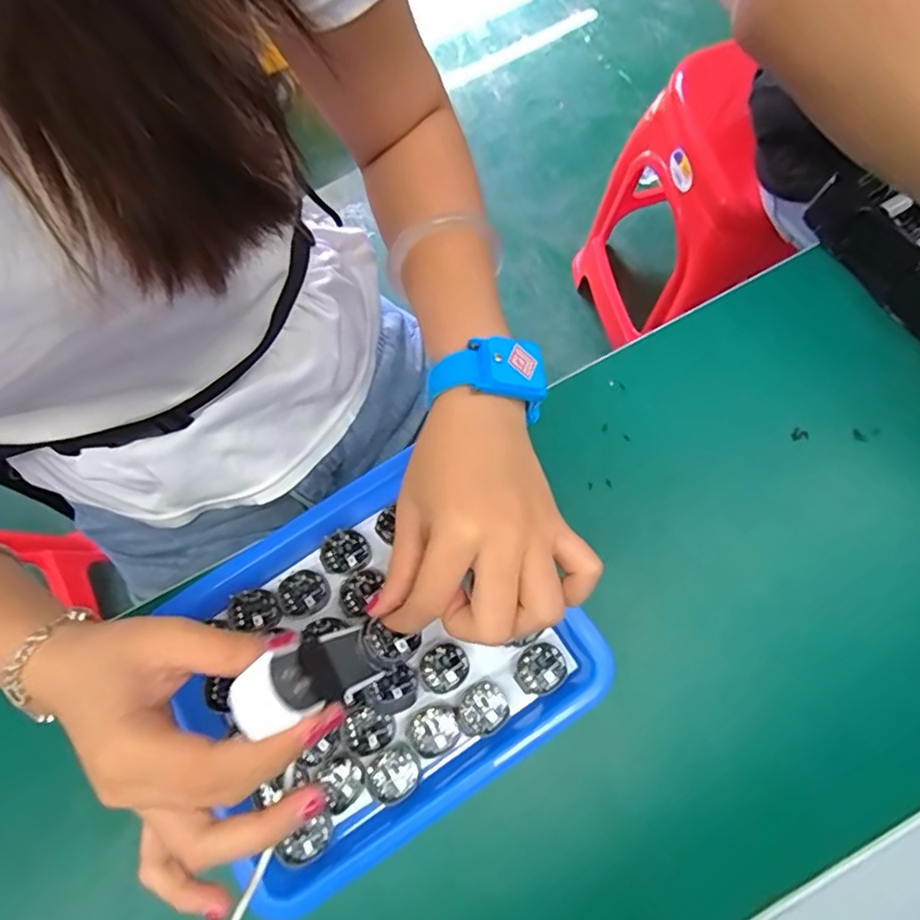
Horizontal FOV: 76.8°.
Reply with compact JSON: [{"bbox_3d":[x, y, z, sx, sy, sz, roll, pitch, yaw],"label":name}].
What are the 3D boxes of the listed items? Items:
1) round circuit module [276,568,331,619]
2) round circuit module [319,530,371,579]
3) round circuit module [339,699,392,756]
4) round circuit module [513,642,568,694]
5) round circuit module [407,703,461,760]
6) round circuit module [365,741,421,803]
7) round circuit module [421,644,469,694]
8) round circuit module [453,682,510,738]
[{"bbox_3d":[-0.092,0.079,0.342,0.029,0.006,0.026,-40,76,-5],"label":"round circuit module"},{"bbox_3d":[-0.068,0.056,0.348,0.028,0.007,0.027,1,77,5],"label":"round circuit module"},{"bbox_3d":[-0.052,0.145,0.314,0.025,0.009,0.028,-41,76,-5],"label":"round circuit module"},{"bbox_3d":[0.045,0.116,0.323,0.028,0.009,0.024,-41,76,-5],"label":"round circuit module"},{"bbox_3d":[-0.014,0.146,0.315,0.027,0.005,0.025,-1,76,5],"label":"round circuit module"},{"bbox_3d":[-0.035,0.167,0.310,0.029,0.005,0.025,-42,76,-5],"label":"round circuit module"},{"bbox_3d":[-0.009,0.116,0.322,0.027,0.004,0.024,-40,76,-5],"label":"round circuit module"},{"bbox_3d":[0.012,0.136,0.317,0.028,0.011,0.024,-43,77,-5],"label":"round circuit module"}]

